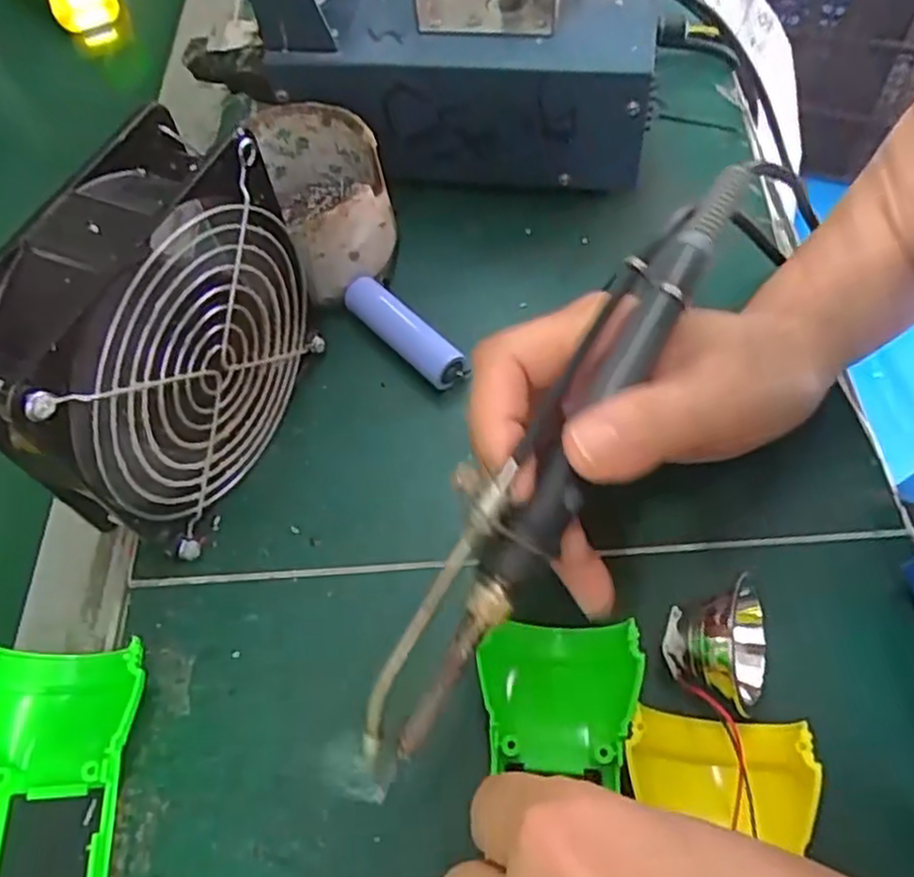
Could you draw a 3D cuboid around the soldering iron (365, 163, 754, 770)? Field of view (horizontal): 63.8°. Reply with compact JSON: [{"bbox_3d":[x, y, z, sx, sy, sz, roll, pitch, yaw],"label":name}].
[{"bbox_3d":[0.029,-0.001,0.214,0.026,0.024,0.203,29,81,20],"label":"soldering iron"}]

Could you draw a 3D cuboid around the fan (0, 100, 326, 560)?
[{"bbox_3d":[-0.105,-0.027,0.264,0.044,0.122,0.122,19,63,15],"label":"fan"}]

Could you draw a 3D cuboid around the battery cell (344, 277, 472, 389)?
[{"bbox_3d":[-0.023,-0.047,0.328,0.018,0.019,0.065,-39,64,-17],"label":"battery cell"}]

